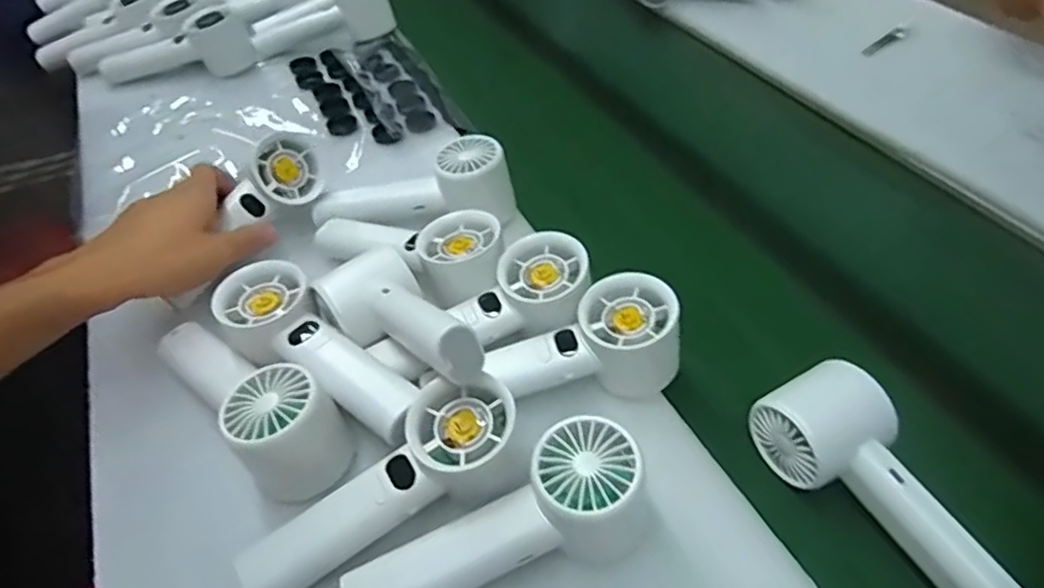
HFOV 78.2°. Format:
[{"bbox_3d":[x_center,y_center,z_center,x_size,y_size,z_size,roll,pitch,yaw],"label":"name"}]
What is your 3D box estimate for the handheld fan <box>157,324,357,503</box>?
[{"bbox_3d":[-0.167,0.053,0.390,0.056,0.062,0.159,-35,55,-29],"label":"handheld fan"}]

